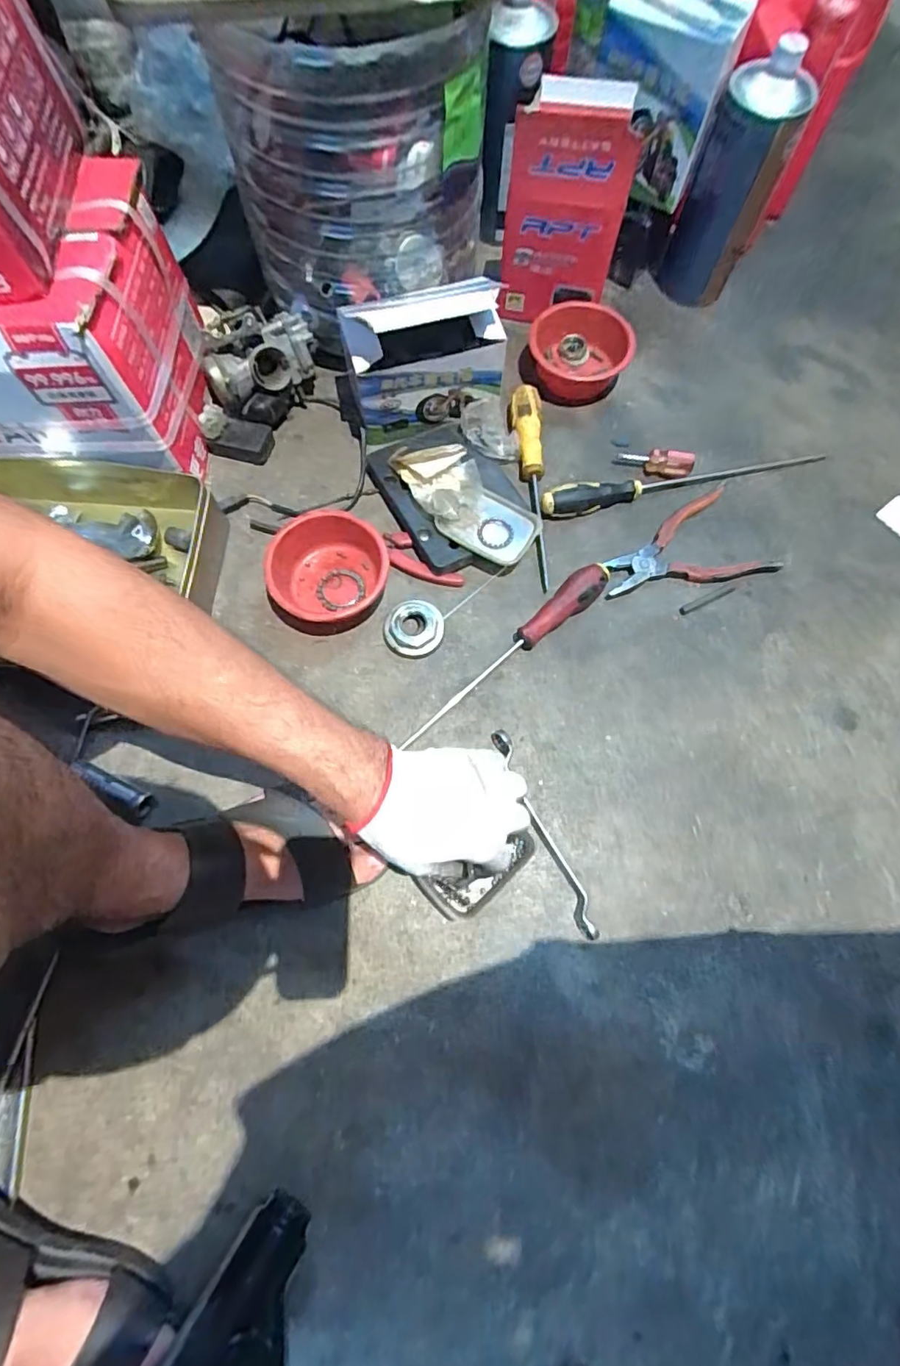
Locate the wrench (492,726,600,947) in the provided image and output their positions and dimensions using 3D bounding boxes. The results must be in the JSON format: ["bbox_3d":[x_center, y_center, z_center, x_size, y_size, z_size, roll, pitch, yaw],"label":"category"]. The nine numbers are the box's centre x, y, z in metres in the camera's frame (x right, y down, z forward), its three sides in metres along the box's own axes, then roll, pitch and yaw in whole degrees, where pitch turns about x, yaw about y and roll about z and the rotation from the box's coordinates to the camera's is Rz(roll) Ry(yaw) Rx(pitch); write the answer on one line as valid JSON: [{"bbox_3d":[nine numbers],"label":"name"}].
[{"bbox_3d":[0.086,0.132,0.506,0.019,0.014,0.196,-23,76,-9],"label":"wrench"}]

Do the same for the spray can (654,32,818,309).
[{"bbox_3d":[0.313,-0.553,0.628,0.089,0.208,0.069,26,74,6],"label":"spray can"}]

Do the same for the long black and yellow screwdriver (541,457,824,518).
[{"bbox_3d":[0.264,-0.225,0.616,0.336,0.025,0.028,-12,73,-5],"label":"long black and yellow screwdriver"}]

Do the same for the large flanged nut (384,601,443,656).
[{"bbox_3d":[-0.036,-0.055,0.563,0.058,0.021,0.053,1,72,-2],"label":"large flanged nut"}]

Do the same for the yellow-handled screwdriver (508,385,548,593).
[{"bbox_3d":[0.086,-0.221,0.609,0.032,0.030,0.238,0,72,-2],"label":"yellow-handled screwdriver"}]

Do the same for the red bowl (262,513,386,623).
[{"bbox_3d":[-0.123,-0.110,0.564,0.110,0.051,0.111,1,72,-2],"label":"red bowl"}]

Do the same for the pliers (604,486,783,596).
[{"bbox_3d":[0.248,-0.148,0.595,0.182,0.009,0.101,-13,73,-6],"label":"pliers"}]

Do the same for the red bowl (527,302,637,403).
[{"bbox_3d":[0.149,-0.386,0.644,0.116,0.063,0.105,4,72,-1],"label":"red bowl"}]

